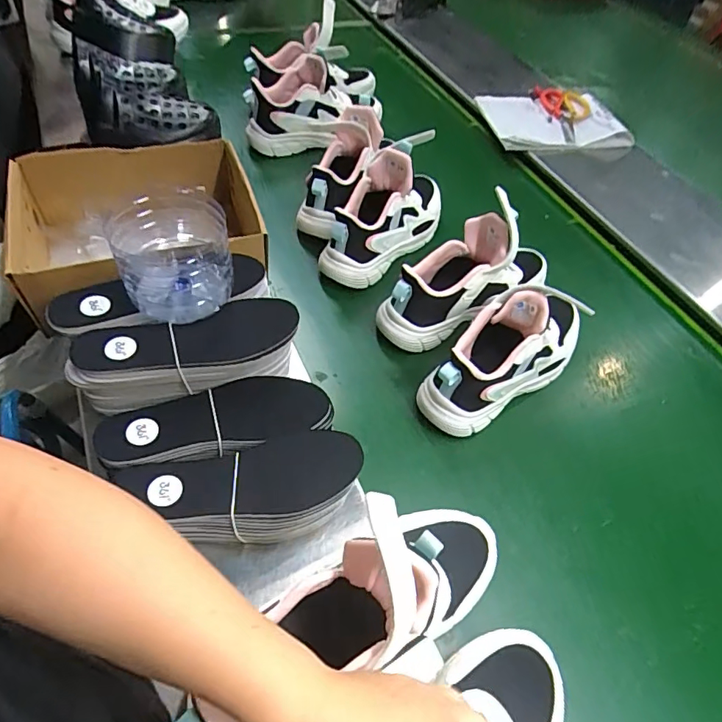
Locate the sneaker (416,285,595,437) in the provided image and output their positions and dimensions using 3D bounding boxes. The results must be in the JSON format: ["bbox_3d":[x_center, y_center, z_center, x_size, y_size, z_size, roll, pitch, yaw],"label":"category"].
[{"bbox_3d":[0.184,-0.022,0.585,0.254,0.123,0.082,-29,59,-25],"label":"sneaker"}]

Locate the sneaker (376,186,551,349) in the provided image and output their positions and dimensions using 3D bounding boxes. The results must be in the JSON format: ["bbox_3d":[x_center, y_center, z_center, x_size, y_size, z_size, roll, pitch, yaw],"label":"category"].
[{"bbox_3d":[0.149,-0.125,0.636,0.255,0.161,0.085,-29,59,-24],"label":"sneaker"}]

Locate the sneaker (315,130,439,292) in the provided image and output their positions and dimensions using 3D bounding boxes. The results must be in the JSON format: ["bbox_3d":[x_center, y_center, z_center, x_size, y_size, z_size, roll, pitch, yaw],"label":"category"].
[{"bbox_3d":[0.043,-0.230,0.718,0.090,0.151,0.246,29,55,18],"label":"sneaker"}]

